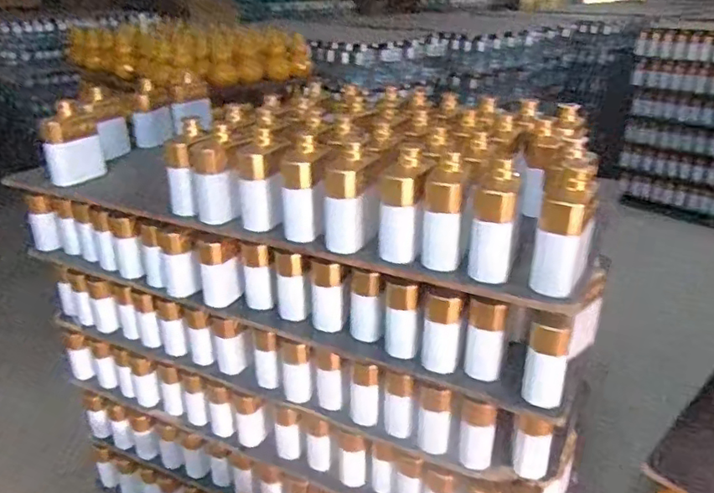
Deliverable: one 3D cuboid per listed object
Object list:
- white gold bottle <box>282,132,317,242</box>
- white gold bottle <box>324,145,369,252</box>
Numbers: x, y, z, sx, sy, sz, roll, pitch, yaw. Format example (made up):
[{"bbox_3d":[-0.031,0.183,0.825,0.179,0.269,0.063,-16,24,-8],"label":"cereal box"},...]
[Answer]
[{"bbox_3d":[-0.090,-0.083,0.909,0.057,0.154,0.061,-5,29,-4],"label":"white gold bottle"},{"bbox_3d":[-0.017,-0.071,0.878,0.072,0.150,0.074,-5,29,-4],"label":"white gold bottle"}]

